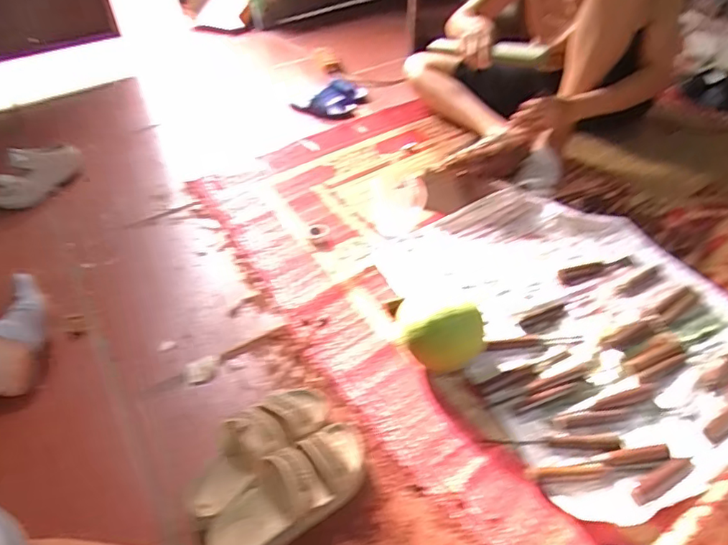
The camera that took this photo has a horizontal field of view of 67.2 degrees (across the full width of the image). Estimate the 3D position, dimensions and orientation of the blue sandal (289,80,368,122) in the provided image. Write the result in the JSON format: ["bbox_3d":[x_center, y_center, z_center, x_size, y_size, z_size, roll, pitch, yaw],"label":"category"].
[{"bbox_3d":[-0.110,-0.538,1.722,0.244,0.071,0.148,-3,40,1],"label":"blue sandal"}]

